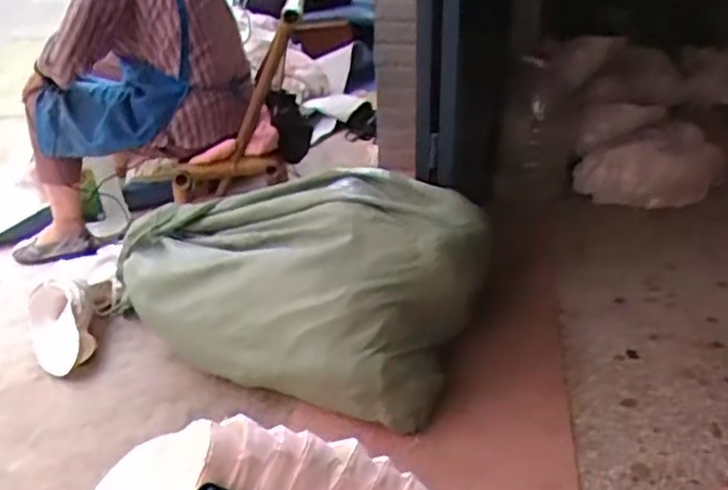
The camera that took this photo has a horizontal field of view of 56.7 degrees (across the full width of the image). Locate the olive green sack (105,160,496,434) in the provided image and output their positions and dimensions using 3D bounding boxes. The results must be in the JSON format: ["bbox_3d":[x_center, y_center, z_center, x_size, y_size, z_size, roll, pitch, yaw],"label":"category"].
[{"bbox_3d":[-0.145,0.044,1.341,0.687,0.306,0.396,15,35,25],"label":"olive green sack"}]

